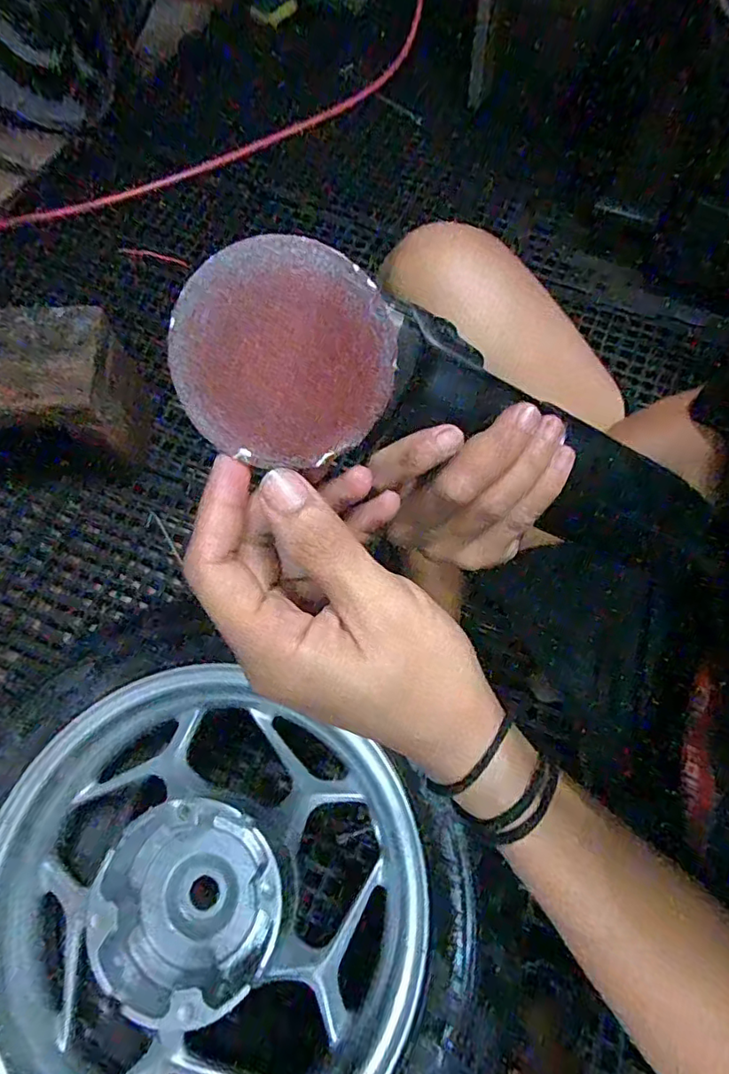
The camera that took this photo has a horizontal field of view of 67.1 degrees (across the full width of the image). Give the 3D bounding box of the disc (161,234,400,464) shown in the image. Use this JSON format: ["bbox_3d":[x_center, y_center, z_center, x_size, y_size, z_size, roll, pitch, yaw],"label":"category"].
[{"bbox_3d":[-0.026,-0.058,0.184,0.071,0.070,0.004,22,21,-20],"label":"disc"}]

